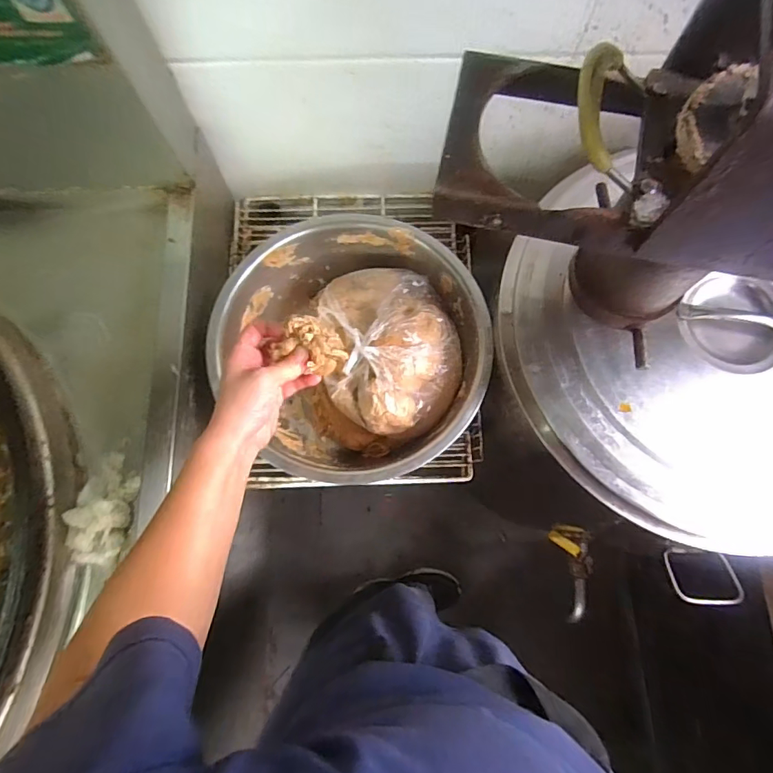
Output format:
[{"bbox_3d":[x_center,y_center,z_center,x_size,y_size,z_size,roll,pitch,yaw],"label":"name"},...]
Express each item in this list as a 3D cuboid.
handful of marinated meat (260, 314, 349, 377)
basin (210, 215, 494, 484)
[{"bbox_3d":[-0.076,-0.042,0.475,0.076,0.032,0.044,18,77,4],"label":"handful of marinated meat"},{"bbox_3d":[-0.037,-0.052,0.705,0.334,0.138,0.360,0,76,0],"label":"basin"}]

